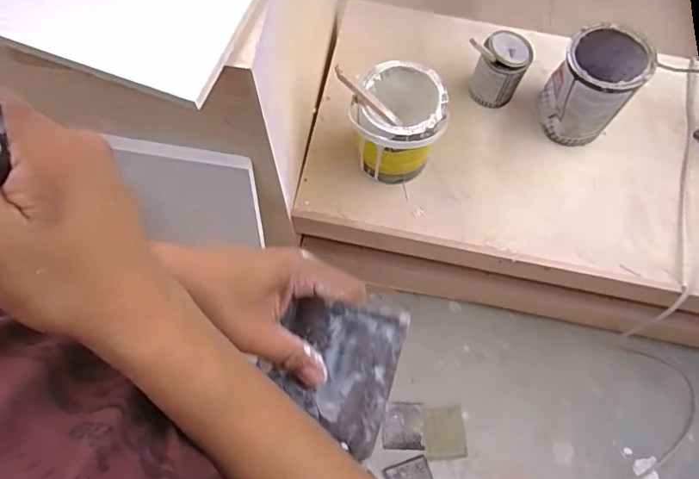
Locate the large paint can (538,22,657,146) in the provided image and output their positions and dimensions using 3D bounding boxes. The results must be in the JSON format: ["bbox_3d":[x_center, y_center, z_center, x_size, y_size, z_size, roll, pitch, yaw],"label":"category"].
[{"bbox_3d":[0.506,-0.317,1.050,0.156,0.196,0.163,0,71,-1],"label":"large paint can"}]

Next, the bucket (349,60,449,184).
[{"bbox_3d":[0.095,-0.221,1.020,0.171,0.214,0.176,0,71,-1],"label":"bucket"}]

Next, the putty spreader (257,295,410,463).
[{"bbox_3d":[-0.012,0.088,0.342,0.085,0.008,0.099,18,100,23],"label":"putty spreader"}]

